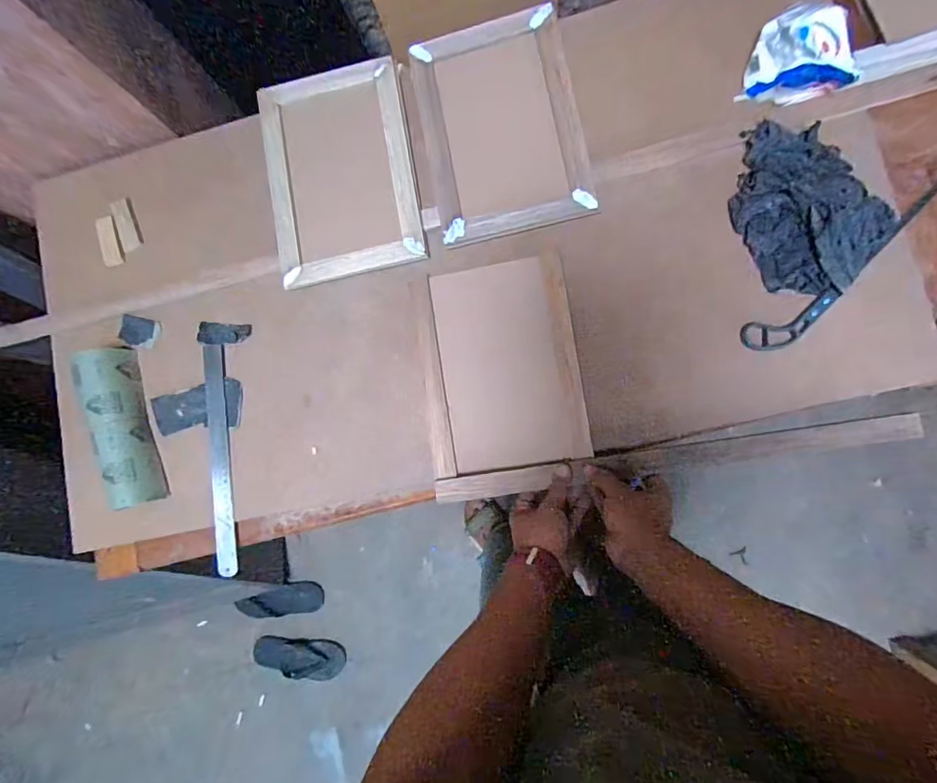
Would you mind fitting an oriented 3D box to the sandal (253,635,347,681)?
[{"bbox_3d":[-0.501,0.782,1.402,0.274,0.031,0.111,0,84,9],"label":"sandal"}]

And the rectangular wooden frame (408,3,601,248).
[{"bbox_3d":[0.043,-0.360,0.649,0.204,0.025,0.299,-11,87,8],"label":"rectangular wooden frame"}]

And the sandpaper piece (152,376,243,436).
[{"bbox_3d":[-0.394,0.022,0.696,0.132,0.007,0.068,-7,87,4],"label":"sandpaper piece"}]

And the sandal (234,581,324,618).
[{"bbox_3d":[-0.555,0.614,1.409,0.254,0.041,0.100,-7,83,8],"label":"sandal"}]

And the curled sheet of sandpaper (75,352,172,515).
[{"bbox_3d":[-0.501,0.050,0.681,0.066,0.057,0.230,-18,86,8],"label":"curled sheet of sandpaper"}]

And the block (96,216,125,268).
[{"bbox_3d":[-0.549,-0.230,0.732,0.029,0.008,0.079,-17,87,8],"label":"block"}]

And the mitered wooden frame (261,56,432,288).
[{"bbox_3d":[-0.183,-0.315,0.684,0.204,0.030,0.312,-11,82,5],"label":"mitered wooden frame"}]

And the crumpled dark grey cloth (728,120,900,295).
[{"bbox_3d":[0.402,-0.228,0.566,0.147,0.052,0.217,-17,86,8],"label":"crumpled dark grey cloth"}]

